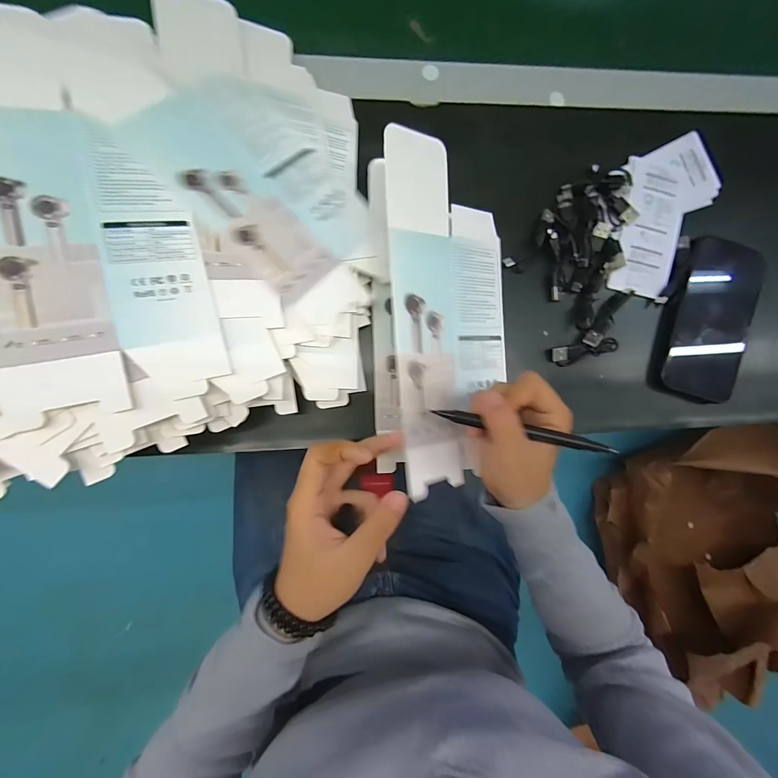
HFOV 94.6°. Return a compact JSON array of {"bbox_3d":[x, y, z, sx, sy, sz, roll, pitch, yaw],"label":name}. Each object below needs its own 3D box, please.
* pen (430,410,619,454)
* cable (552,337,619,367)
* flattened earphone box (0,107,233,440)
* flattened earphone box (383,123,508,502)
[{"bbox_3d":[0.091,0.029,0.246,0.120,0.006,0.009,12,85,5],"label":"pen"},{"bbox_3d":[0.180,-0.034,0.329,0.062,0.012,0.017,-12,87,-6],"label":"cable"},{"bbox_3d":[-0.181,-0.083,0.225,0.116,0.005,0.190,-11,84,-23],"label":"flattened earphone box"},{"bbox_3d":[0.053,-0.059,0.292,0.115,0.007,0.263,-5,93,-32],"label":"flattened earphone box"}]

